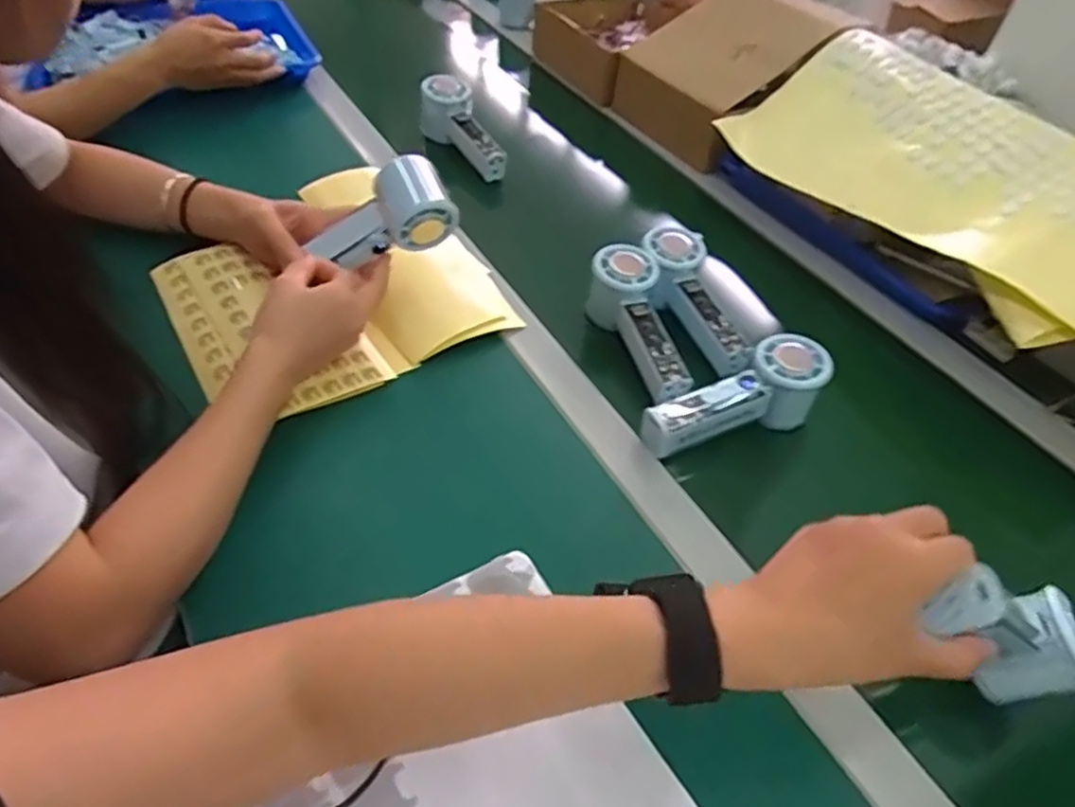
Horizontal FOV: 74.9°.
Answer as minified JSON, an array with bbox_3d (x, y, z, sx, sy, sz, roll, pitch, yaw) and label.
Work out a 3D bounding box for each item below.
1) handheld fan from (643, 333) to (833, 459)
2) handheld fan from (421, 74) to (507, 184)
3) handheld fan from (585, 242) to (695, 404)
[{"bbox_3d":[0.159,0.003,0.562,0.158,0.063,0.055,-23,52,-10],"label":"handheld fan"},{"bbox_3d":[-0.082,-0.316,0.820,0.052,0.060,0.141,-29,72,-29],"label":"handheld fan"},{"bbox_3d":[0.088,-0.067,0.606,0.061,0.039,0.156,-12,63,-17],"label":"handheld fan"}]

